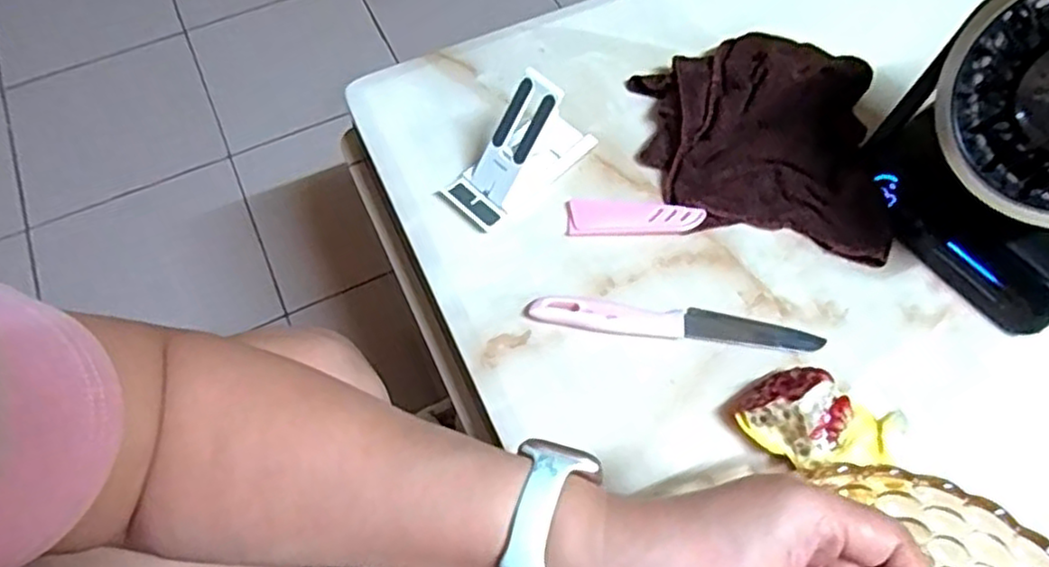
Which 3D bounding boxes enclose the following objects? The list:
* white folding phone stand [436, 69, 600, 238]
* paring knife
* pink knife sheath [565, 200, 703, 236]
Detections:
[{"bbox_3d":[-0.001,-0.102,0.514,0.114,0.074,0.048,-36,67,-17],"label":"white folding phone stand"},{"bbox_3d":[0.100,0.026,0.484,0.192,0.012,0.025,6,62,4],"label":"paring knife"},{"bbox_3d":[0.080,-0.051,0.525,0.096,0.008,0.030,-1,62,0],"label":"pink knife sheath"}]

